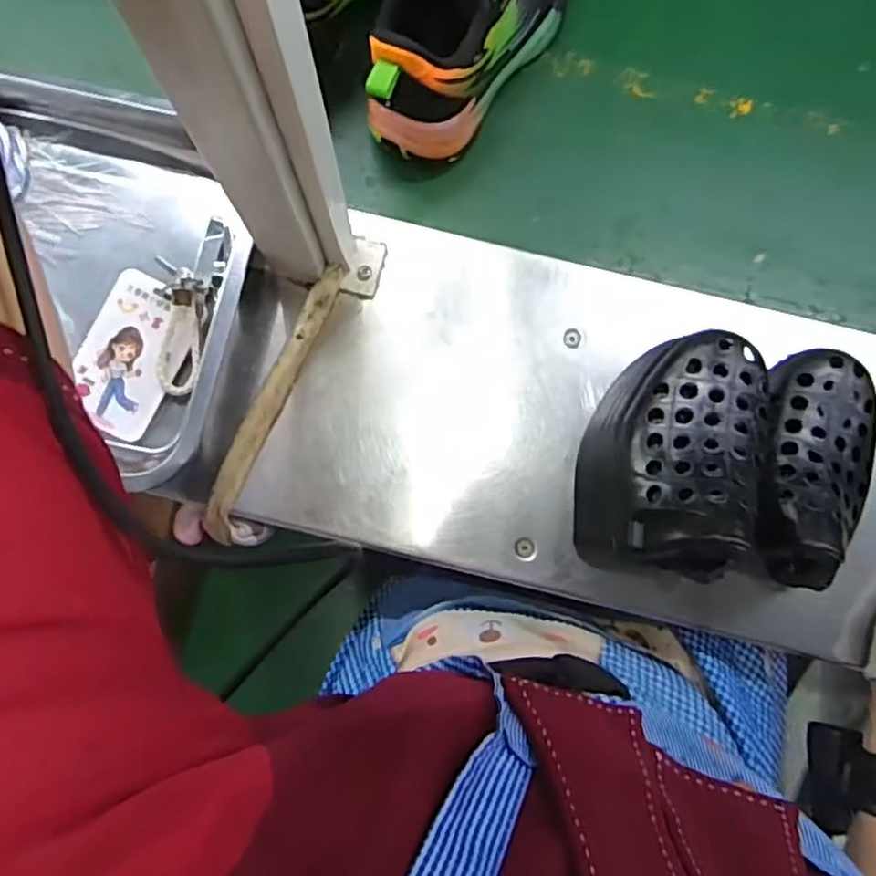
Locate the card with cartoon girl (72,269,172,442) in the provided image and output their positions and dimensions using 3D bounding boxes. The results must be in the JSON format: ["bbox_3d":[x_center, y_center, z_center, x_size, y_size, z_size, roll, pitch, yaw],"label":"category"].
[{"bbox_3d":[-0.219,-0.060,0.488,0.065,0.007,0.112,19,86,0],"label":"card with cartoon girl"}]

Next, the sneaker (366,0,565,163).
[{"bbox_3d":[0.032,-0.314,0.481,0.081,0.131,0.234,30,84,4],"label":"sneaker"}]

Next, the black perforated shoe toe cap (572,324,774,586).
[{"bbox_3d":[0.144,0.009,0.428,0.092,0.113,0.154,18,84,3],"label":"black perforated shoe toe cap"}]

